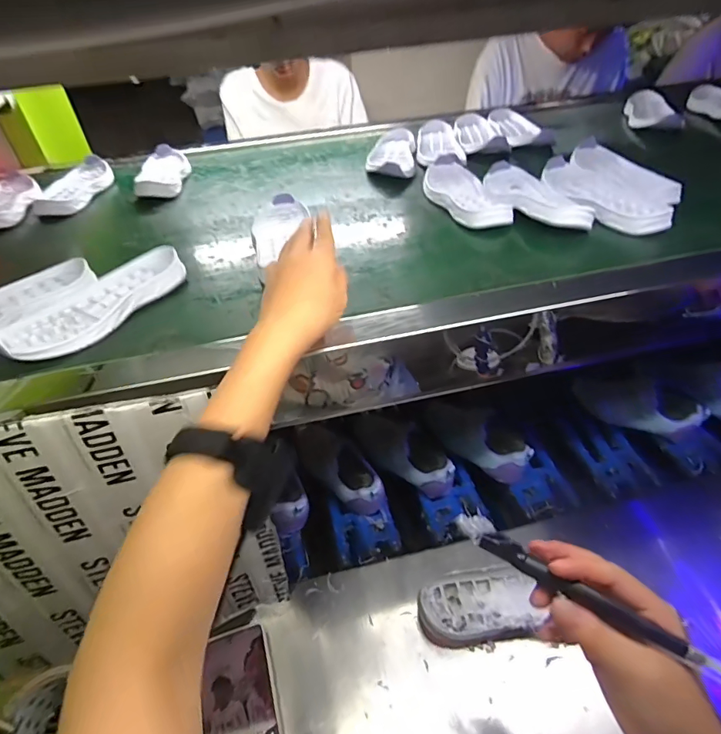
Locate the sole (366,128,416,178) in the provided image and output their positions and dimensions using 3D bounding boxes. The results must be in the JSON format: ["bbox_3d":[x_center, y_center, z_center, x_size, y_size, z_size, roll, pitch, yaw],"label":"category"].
[{"bbox_3d":[0.055,-0.369,0.771,0.077,0.027,0.189,1,42,6],"label":"sole"}]

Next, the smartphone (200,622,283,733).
[{"bbox_3d":[-0.125,0.364,0.465,0.075,0.018,0.163,-16,43,-13],"label":"smartphone"}]

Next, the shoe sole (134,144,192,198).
[{"bbox_3d":[-0.339,-0.340,0.774,0.073,0.030,0.205,-12,42,-8],"label":"shoe sole"}]

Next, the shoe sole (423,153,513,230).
[{"bbox_3d":[0.142,-0.251,0.626,0.081,0.024,0.200,-7,42,-3],"label":"shoe sole"}]

